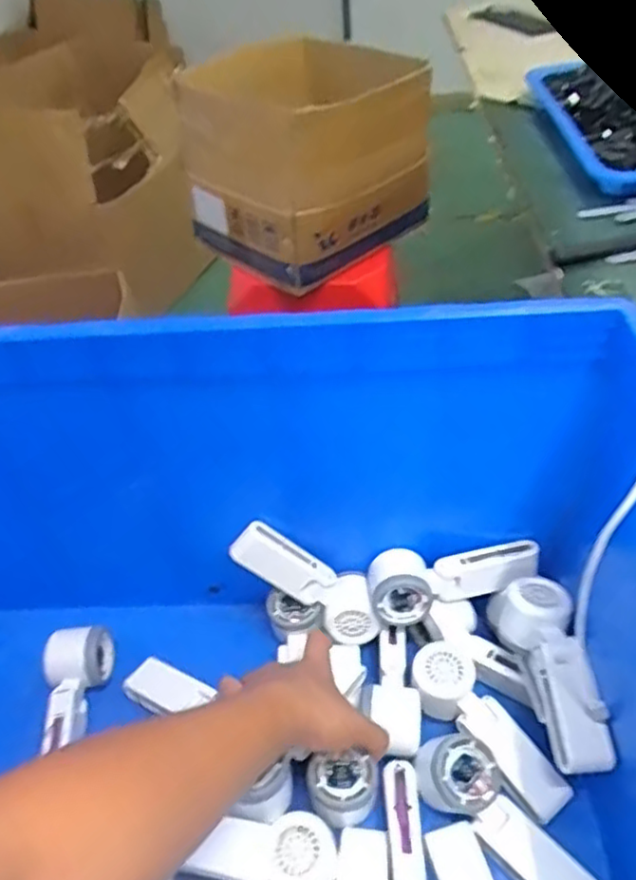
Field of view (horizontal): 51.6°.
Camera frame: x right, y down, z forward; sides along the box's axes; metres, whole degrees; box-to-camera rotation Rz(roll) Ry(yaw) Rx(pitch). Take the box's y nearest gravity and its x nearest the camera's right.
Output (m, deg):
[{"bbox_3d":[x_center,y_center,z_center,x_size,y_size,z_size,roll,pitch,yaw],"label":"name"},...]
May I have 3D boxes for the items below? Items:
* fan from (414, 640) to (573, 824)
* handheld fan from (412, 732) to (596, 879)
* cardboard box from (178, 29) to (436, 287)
[{"bbox_3d":[0.149,0.256,0.587,0.059,0.036,0.162,-29,48,-21],"label":"fan"},{"bbox_3d":[0.151,0.313,0.535,0.056,0.045,0.161,-37,66,-28],"label":"handheld fan"},{"bbox_3d":[-0.016,-0.436,1.053,0.302,0.256,0.295,27,53,31],"label":"cardboard box"}]

